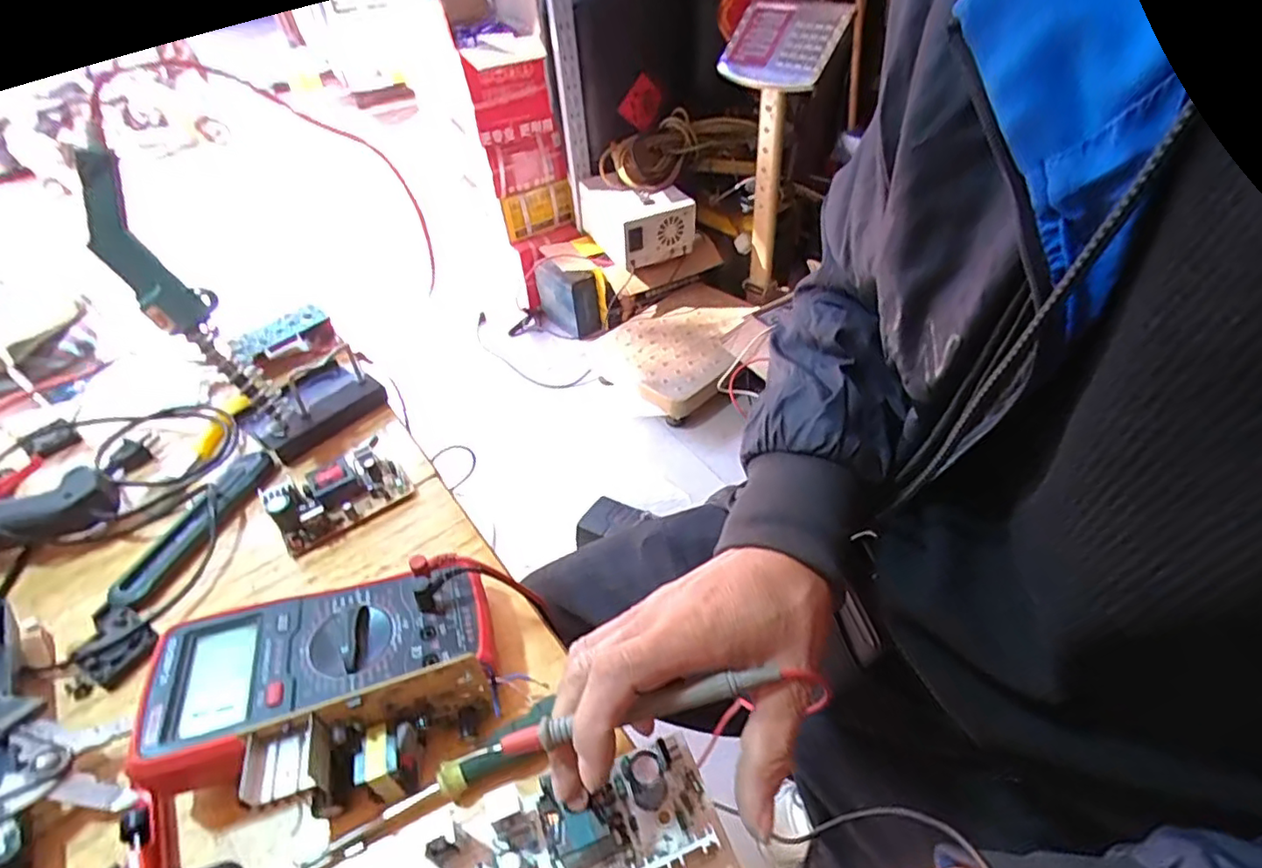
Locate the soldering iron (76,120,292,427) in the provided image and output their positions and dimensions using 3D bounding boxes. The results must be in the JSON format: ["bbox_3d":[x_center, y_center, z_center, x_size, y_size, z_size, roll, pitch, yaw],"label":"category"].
[{"bbox_3d":[-0.334,-0.099,0.440,0.035,0.231,0.045,7,40,46],"label":"soldering iron"}]

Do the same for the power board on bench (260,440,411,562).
[{"bbox_3d":[-0.238,0.039,0.475,0.098,0.035,0.077,-31,49,-24],"label":"power board on bench"}]

